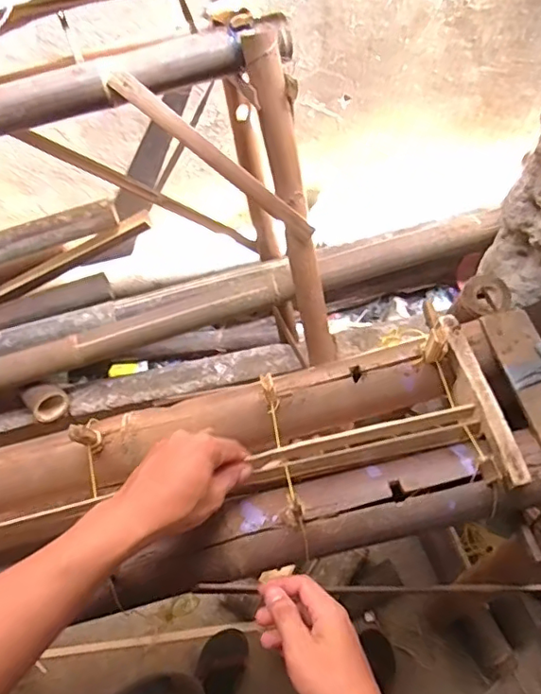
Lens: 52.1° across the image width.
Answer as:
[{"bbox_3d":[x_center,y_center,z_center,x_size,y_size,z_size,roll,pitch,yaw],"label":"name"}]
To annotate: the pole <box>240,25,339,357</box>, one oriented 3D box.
[{"bbox_3d":[0.040,-0.226,0.946,0.056,0.564,0.058,-18,34,-6],"label":"pole"}]

